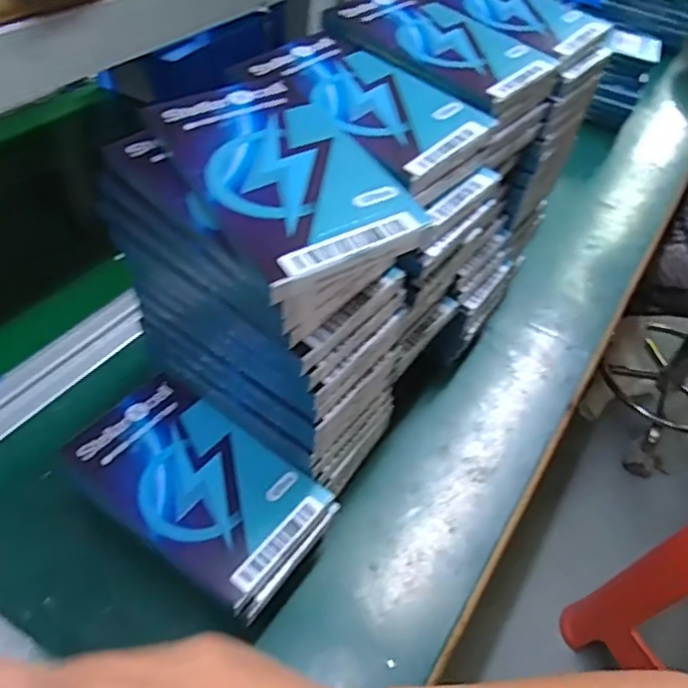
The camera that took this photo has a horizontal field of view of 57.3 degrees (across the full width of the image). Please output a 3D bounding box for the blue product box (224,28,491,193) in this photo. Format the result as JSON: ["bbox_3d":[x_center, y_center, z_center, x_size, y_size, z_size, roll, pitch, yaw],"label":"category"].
[{"bbox_3d":[0.009,-0.135,0.349,0.134,0.017,0.076,34,52,23],"label":"blue product box"}]

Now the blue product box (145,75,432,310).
[{"bbox_3d":[-0.027,-0.077,0.281,0.076,0.016,0.133,-22,53,-26],"label":"blue product box"}]

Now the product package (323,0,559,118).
[{"bbox_3d":[0.059,-0.188,0.393,0.130,0.014,0.086,35,52,24],"label":"product package"}]

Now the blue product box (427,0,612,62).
[{"bbox_3d":[0.111,-0.234,0.437,0.129,0.012,0.080,36,52,24],"label":"blue product box"}]

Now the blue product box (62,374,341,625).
[{"bbox_3d":[-0.079,0.078,0.345,0.133,0.022,0.079,29,50,19],"label":"blue product box"}]

